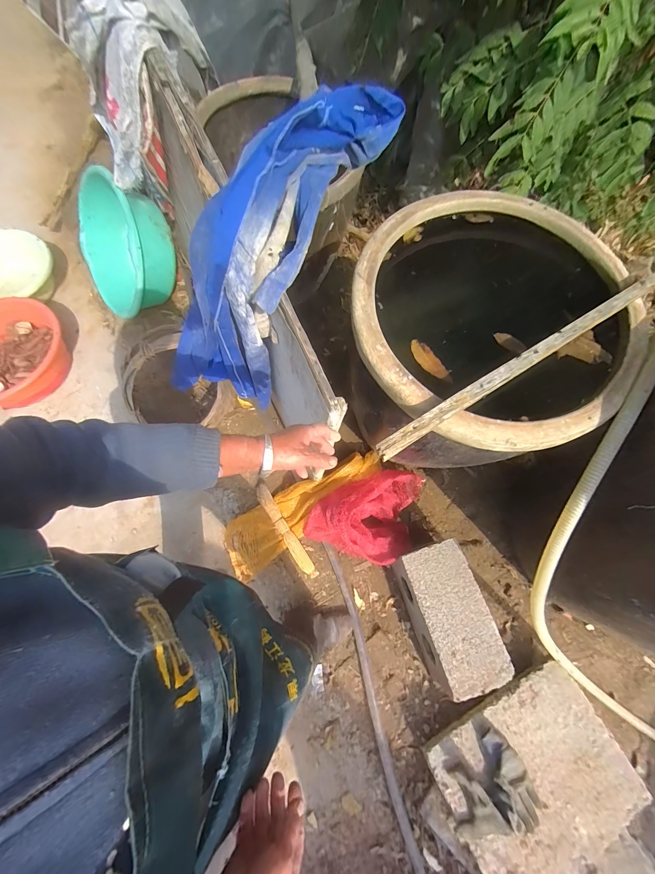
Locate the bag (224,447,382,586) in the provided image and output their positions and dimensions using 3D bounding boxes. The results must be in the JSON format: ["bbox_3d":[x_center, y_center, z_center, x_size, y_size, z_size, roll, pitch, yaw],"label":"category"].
[{"bbox_3d":[-0.095,0.246,1.163,0.647,0.175,0.223,-36,73,-13],"label":"bag"}]

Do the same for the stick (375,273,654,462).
[{"bbox_3d":[0.429,-0.176,0.604,0.805,0.015,0.034,-31,89,-10],"label":"stick"}]

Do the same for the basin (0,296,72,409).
[{"bbox_3d":[-1.390,-0.352,1.362,0.506,0.209,0.452,2,69,0],"label":"basin"}]

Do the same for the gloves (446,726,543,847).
[{"bbox_3d":[0.437,0.946,0.822,0.246,0.063,0.217,-40,74,-14],"label":"gloves"}]

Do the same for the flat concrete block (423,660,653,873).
[{"bbox_3d":[0.604,0.979,0.901,0.513,0.046,0.409,-25,71,-10],"label":"flat concrete block"}]

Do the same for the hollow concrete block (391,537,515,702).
[{"bbox_3d":[0.377,0.565,1.027,0.201,0.209,0.399,-18,70,-7],"label":"hollow concrete block"}]

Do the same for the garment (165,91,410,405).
[{"bbox_3d":[-0.178,-0.330,0.830,0.290,0.905,0.310,-7,65,-38],"label":"garment"}]

